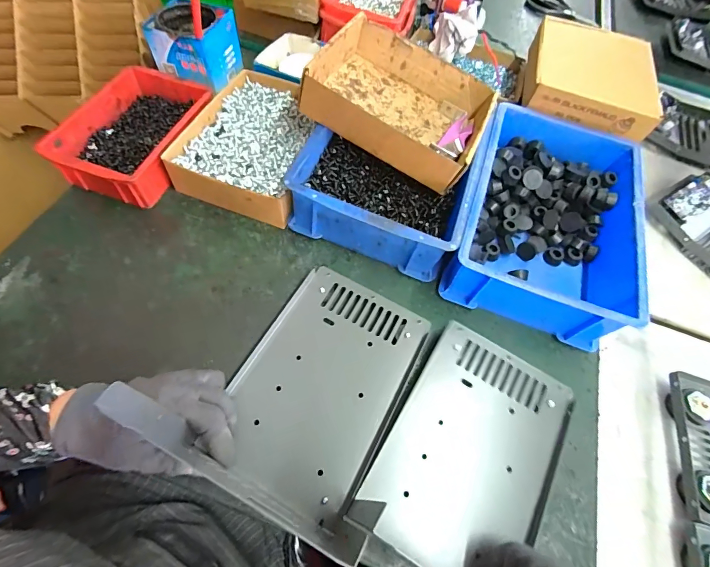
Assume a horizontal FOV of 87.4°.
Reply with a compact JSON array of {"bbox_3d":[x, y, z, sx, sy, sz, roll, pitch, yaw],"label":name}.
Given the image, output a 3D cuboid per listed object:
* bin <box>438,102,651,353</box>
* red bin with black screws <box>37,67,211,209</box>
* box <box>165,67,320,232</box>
[{"bbox_3d":[0.244,-0.088,0.482,0.197,0.092,0.297,20,61,5],"label":"bin"},{"bbox_3d":[-0.289,-0.200,0.498,0.133,0.056,0.193,19,61,6],"label":"red bin with black screws"},{"bbox_3d":[-0.128,-0.194,0.511,0.160,0.057,0.214,17,60,5],"label":"box"}]

